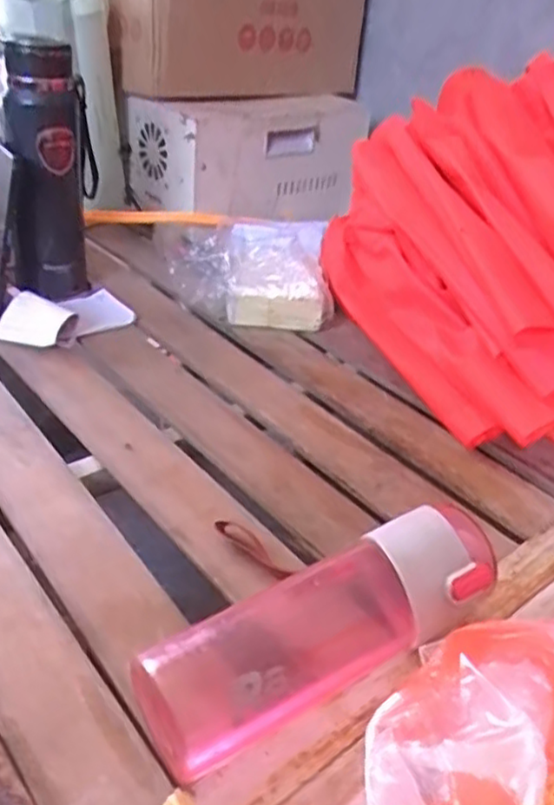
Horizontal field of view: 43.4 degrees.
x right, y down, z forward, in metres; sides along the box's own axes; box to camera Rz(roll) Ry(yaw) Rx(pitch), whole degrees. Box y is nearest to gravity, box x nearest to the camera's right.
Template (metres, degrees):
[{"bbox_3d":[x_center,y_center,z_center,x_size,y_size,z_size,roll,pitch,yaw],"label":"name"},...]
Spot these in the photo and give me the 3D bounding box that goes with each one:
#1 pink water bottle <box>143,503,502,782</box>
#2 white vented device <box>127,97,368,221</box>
[{"bbox_3d":[0.035,0.133,0.402,0.229,0.065,0.068,-17,40,-31],"label":"pink water bottle"},{"bbox_3d":[-0.033,-0.366,1.016,0.318,0.141,0.161,-14,39,-28],"label":"white vented device"}]

